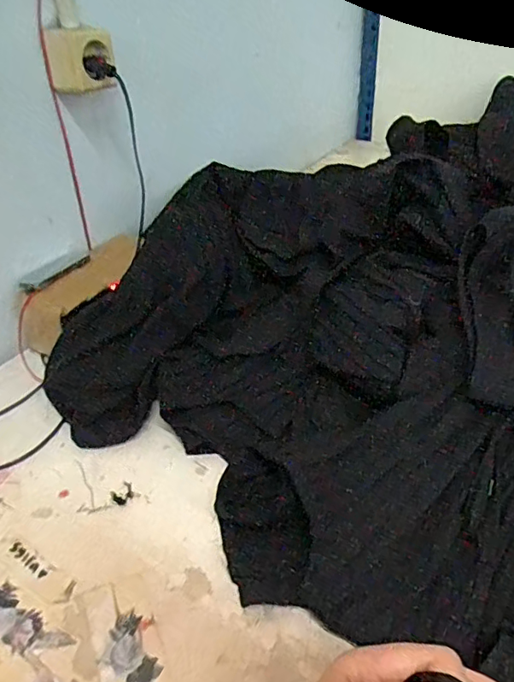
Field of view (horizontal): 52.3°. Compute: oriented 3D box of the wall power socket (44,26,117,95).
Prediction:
[{"bbox_3d":[-0.187,-0.300,0.558,0.048,0.059,0.062,17,45,25],"label":"wall power socket"}]

